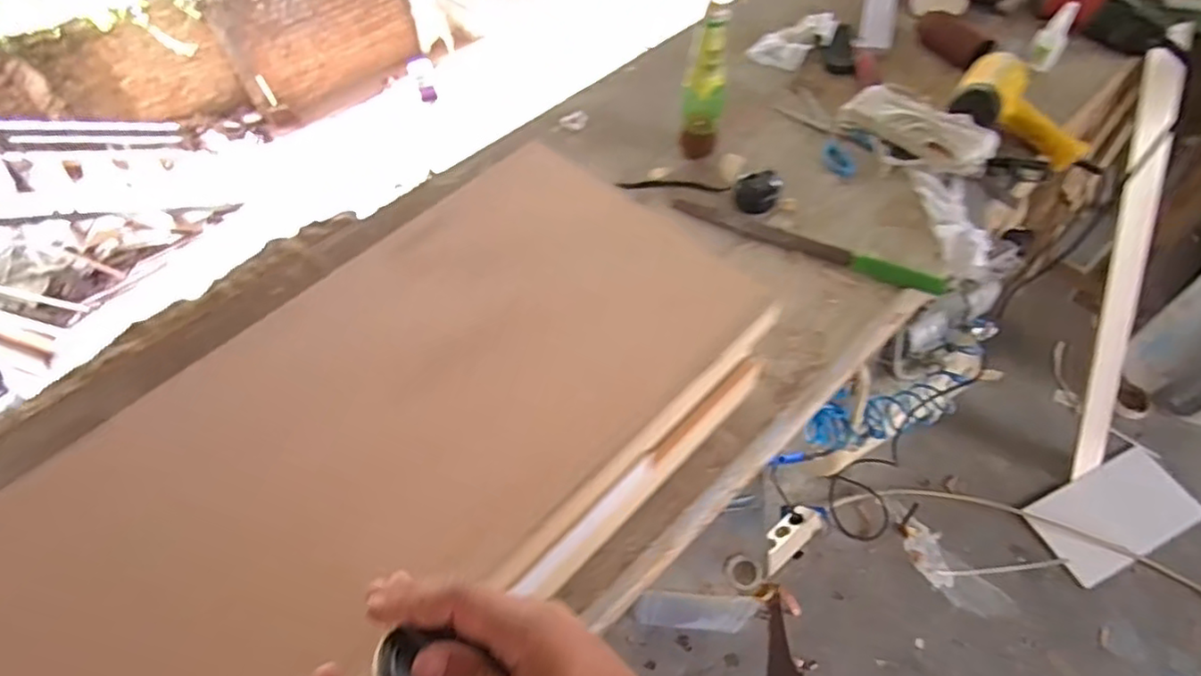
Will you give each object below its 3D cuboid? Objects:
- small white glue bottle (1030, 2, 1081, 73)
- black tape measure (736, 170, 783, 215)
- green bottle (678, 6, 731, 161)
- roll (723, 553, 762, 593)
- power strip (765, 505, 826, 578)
[{"bbox_3d":[0.708,-0.469,0.956,0.039,0.026,0.100,25,107,19],"label":"small white glue bottle"},{"bbox_3d":[0.219,-0.204,0.854,0.060,0.030,0.062,9,58,8],"label":"black tape measure"},{"bbox_3d":[0.142,-0.338,0.839,0.056,0.208,0.045,0,57,3],"label":"green bottle"},{"bbox_3d":[0.240,0.395,1.028,0.060,0.010,0.059,-1,57,2],"label":"roll"},{"bbox_3d":[0.418,0.437,1.346,0.180,0.046,0.066,-37,62,-20],"label":"power strip"}]

